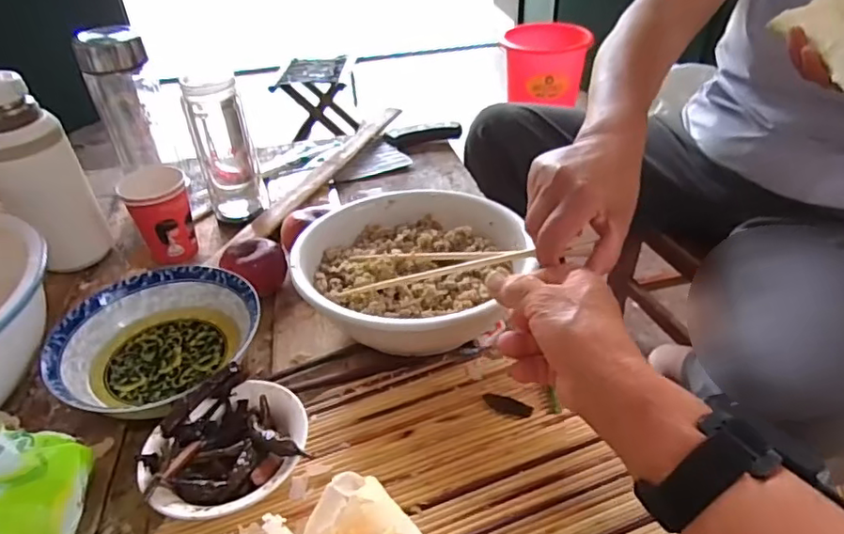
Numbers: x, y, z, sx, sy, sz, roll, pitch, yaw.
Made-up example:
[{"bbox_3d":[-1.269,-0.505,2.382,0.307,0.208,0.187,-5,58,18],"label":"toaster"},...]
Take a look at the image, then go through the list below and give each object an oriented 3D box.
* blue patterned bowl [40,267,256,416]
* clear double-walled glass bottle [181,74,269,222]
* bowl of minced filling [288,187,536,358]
[{"bbox_3d":[-0.230,0.070,0.517,0.186,0.048,0.169,28,47,33],"label":"blue patterned bowl"},{"bbox_3d":[-0.228,-0.129,0.680,0.062,0.180,0.068,-15,39,-15],"label":"clear double-walled glass bottle"},{"bbox_3d":[-0.007,0.001,0.572,0.215,0.082,0.184,-8,38,-7],"label":"bowl of minced filling"}]

